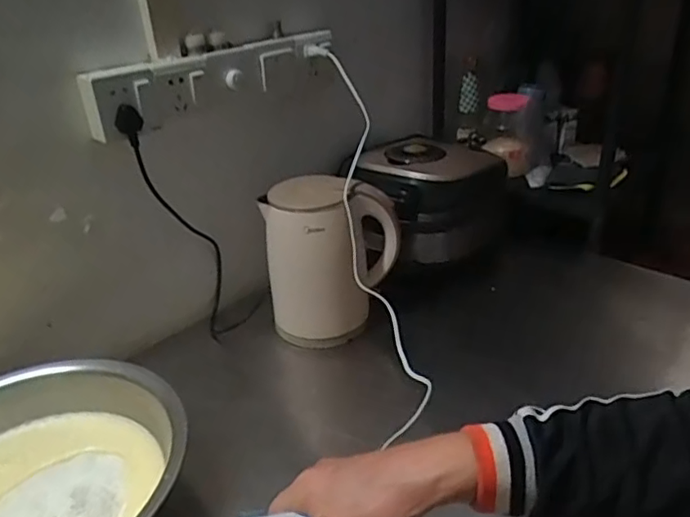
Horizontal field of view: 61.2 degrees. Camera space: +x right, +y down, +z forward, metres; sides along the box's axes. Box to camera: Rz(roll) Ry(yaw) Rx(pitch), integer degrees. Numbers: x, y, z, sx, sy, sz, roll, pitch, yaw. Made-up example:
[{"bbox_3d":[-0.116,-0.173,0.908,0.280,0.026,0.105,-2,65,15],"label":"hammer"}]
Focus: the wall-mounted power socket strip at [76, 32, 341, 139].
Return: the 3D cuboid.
[{"bbox_3d":[-0.178,-0.251,0.827,0.373,0.088,0.046,-19,31,-24],"label":"wall-mounted power socket strip"}]

